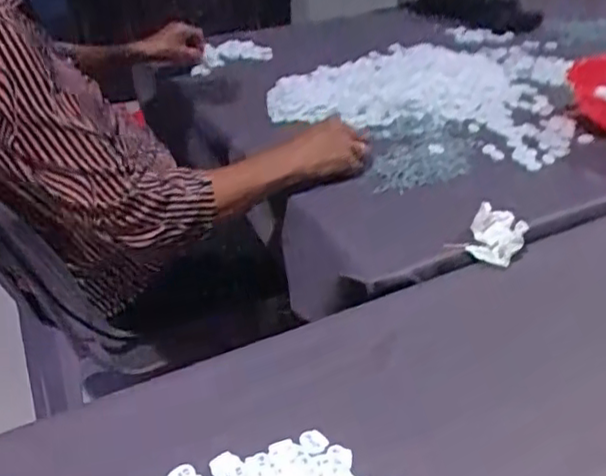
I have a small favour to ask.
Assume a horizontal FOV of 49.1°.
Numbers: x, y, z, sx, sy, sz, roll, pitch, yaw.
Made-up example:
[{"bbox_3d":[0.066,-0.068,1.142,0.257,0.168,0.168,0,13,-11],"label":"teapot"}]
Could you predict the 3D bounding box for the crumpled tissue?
[{"bbox_3d":[0.208,-0.005,0.714,0.057,0.037,0.054,9,34,15],"label":"crumpled tissue"}]

